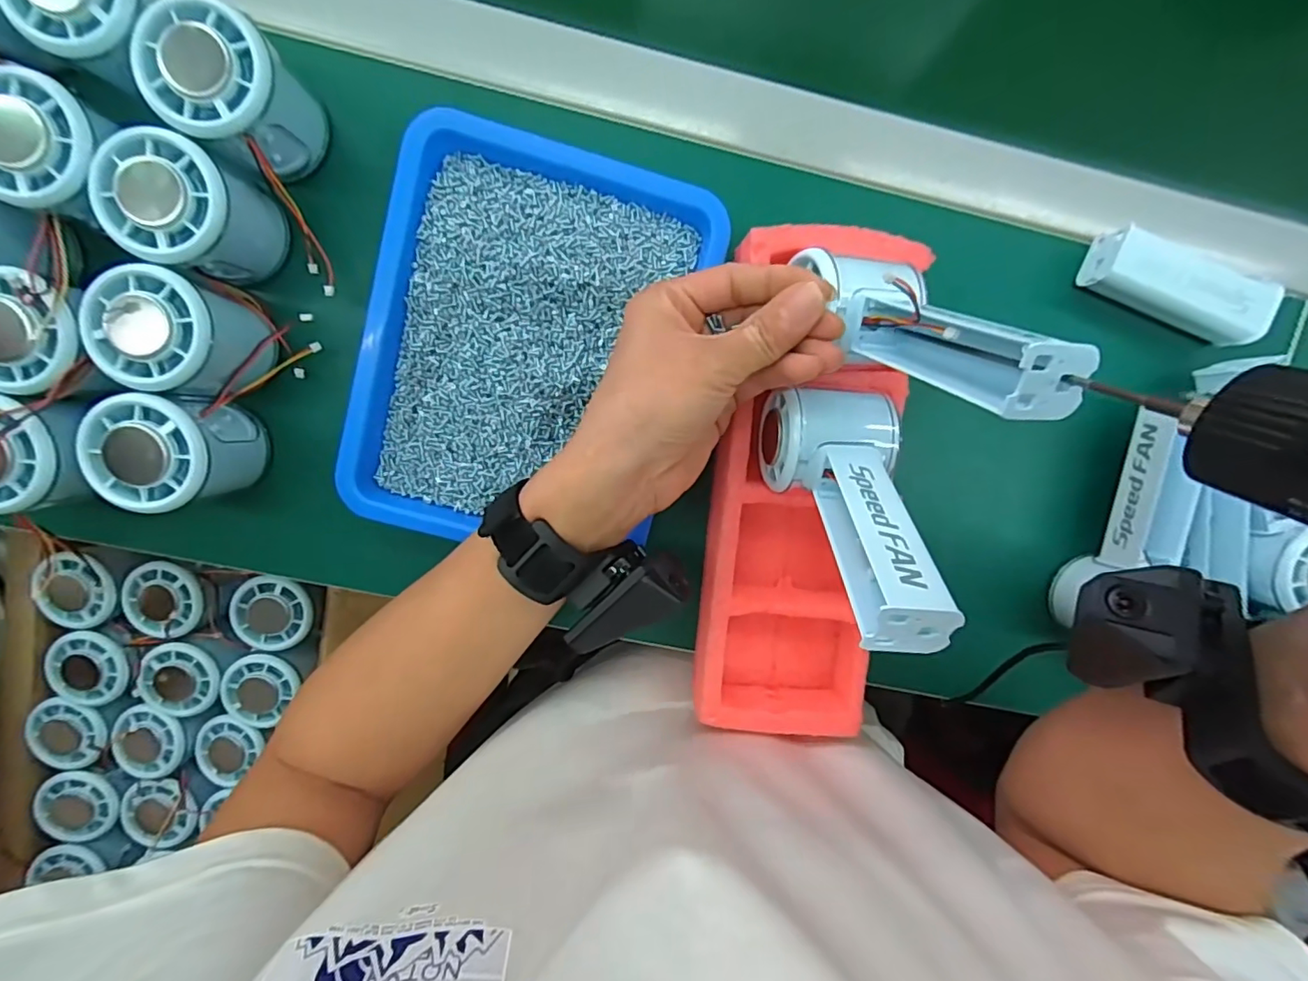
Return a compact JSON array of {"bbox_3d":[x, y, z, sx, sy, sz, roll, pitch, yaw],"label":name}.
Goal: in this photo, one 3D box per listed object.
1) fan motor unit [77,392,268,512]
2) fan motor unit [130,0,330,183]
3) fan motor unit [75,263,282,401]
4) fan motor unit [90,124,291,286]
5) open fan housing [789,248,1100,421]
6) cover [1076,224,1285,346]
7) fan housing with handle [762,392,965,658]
[{"bbox_3d":[-0.245,-0.021,0.286,0.051,0.056,0.053,12,96,-5],"label":"fan motor unit"},{"bbox_3d":[-0.199,-0.189,0.264,0.053,0.056,0.053,0,97,-3],"label":"fan motor unit"},{"bbox_3d":[-0.233,-0.077,0.274,0.055,0.052,0.056,17,96,-5],"label":"fan motor unit"},{"bbox_3d":[-0.226,-0.136,0.271,0.049,0.059,0.053,0,97,-3],"label":"fan motor unit"},{"bbox_3d":[0.114,-0.071,0.234,0.049,0.130,0.047,-15,123,-1],"label":"open fan housing"},{"bbox_3d":[0.306,-0.118,0.322,0.098,0.026,0.035,19,95,-5],"label":"cover"},{"bbox_3d":[0.091,0.005,0.250,0.066,0.142,0.042,-2,134,-3],"label":"fan housing with handle"}]

